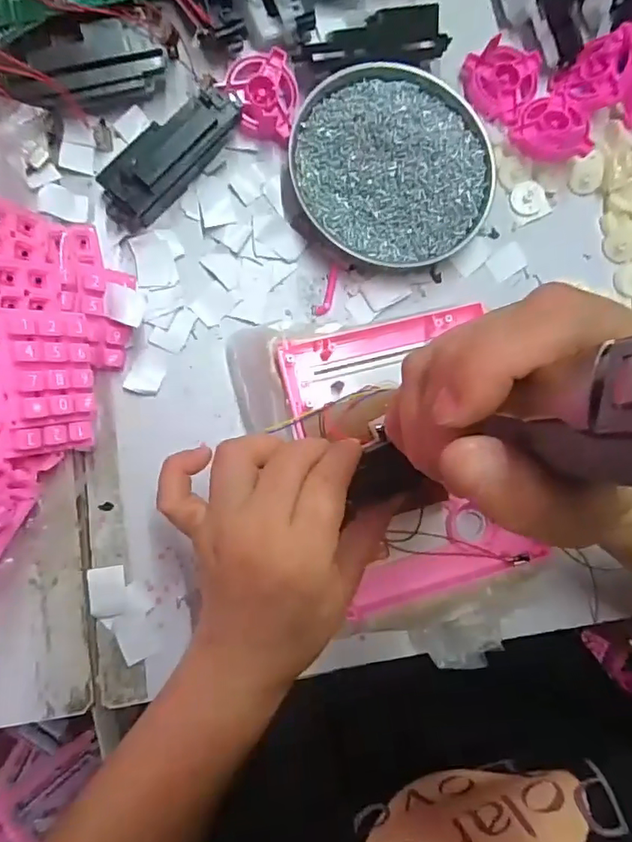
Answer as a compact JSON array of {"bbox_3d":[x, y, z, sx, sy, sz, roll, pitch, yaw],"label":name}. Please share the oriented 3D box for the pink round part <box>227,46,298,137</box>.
[{"bbox_3d":[-0.034,-0.217,0.351,0.044,0.009,0.050,11,85,-7],"label":"pink round part"}]

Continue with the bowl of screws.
[{"bbox_3d":[0.052,-0.170,0.358,0.133,0.026,0.129,1,86,-8],"label":"bowl of screws"}]

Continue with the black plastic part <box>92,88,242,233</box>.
[{"bbox_3d":[-0.089,-0.162,0.333,0.101,0.032,0.033,-40,92,-9],"label":"black plastic part"}]

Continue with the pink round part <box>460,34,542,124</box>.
[{"bbox_3d":[0.131,-0.243,0.378,0.051,0.015,0.051,1,86,-8],"label":"pink round part"}]

